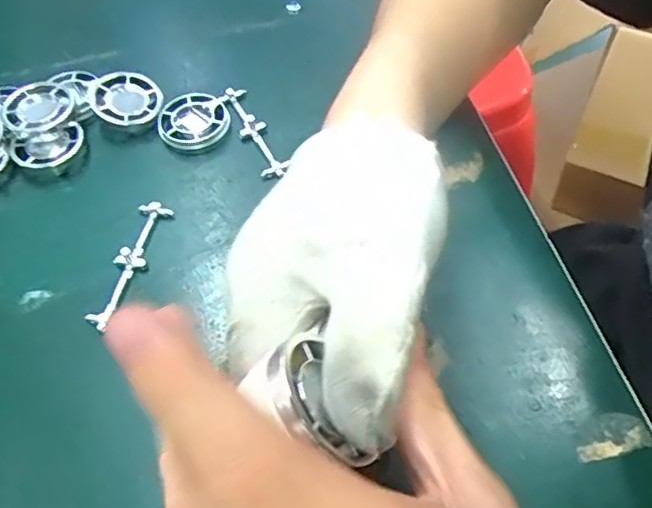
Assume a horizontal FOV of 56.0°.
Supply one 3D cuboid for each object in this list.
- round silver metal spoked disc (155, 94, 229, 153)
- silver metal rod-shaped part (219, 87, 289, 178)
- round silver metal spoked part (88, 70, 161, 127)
[{"bbox_3d":[-0.074,-0.074,0.345,0.038,0.010,0.036,-1,57,2],"label":"round silver metal spoked disc"},{"bbox_3d":[-0.041,-0.070,0.340,0.015,0.014,0.068,-23,59,-11],"label":"silver metal rod-shaped part"},{"bbox_3d":[-0.114,-0.088,0.351,0.038,0.010,0.040,1,64,-2],"label":"round silver metal spoked part"}]

